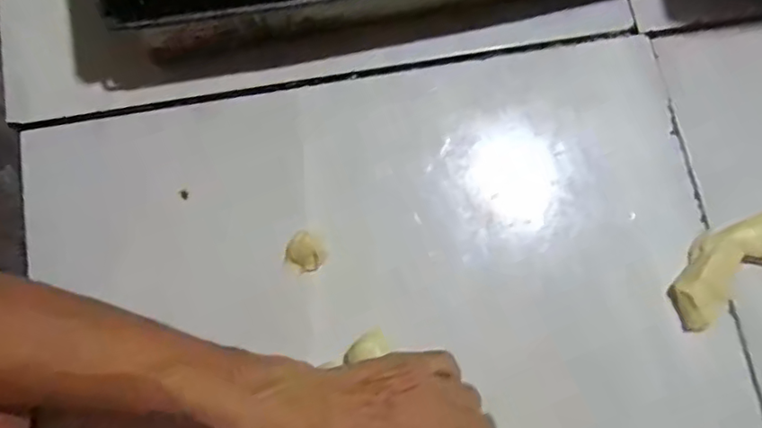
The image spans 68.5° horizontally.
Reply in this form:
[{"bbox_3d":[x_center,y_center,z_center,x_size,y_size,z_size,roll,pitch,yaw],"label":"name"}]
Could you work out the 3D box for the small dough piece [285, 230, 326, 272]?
[{"bbox_3d":[-0.053,0.028,0.402,0.026,0.013,0.025,0,78,0],"label":"small dough piece"}]

